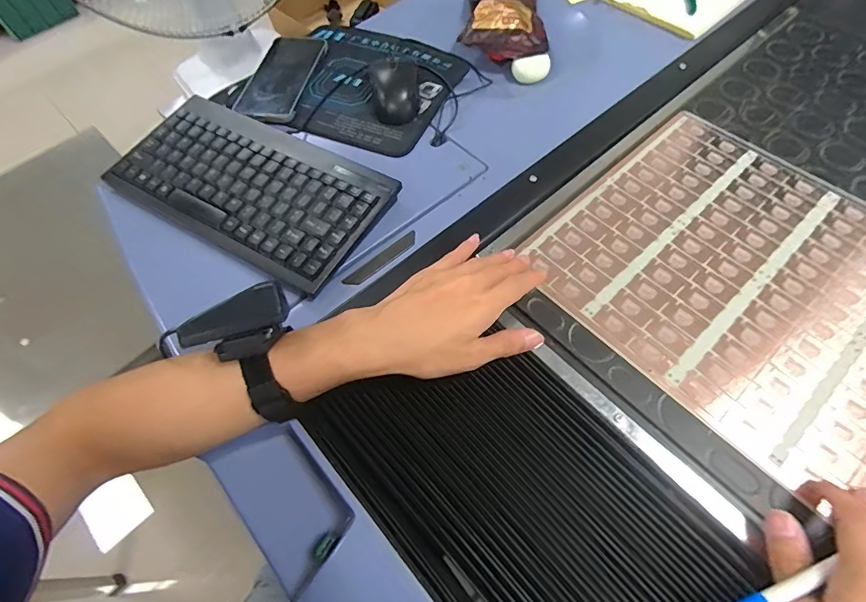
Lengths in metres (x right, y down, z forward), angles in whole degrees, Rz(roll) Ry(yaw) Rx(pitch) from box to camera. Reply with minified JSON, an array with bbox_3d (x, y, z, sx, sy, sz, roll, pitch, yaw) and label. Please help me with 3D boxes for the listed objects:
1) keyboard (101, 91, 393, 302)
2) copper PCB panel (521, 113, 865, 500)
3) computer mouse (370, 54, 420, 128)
[{"bbox_3d":[-0.190,-0.122,0.464,0.283,0.031,0.147,28,66,17],"label":"keyboard"},{"bbox_3d":[0.349,0.034,0.364,0.292,0.005,0.501,-39,65,-17],"label":"copper PCB panel"},{"bbox_3d":[-0.045,-0.254,0.526,0.056,0.034,0.095,-10,61,-2],"label":"computer mouse"}]

